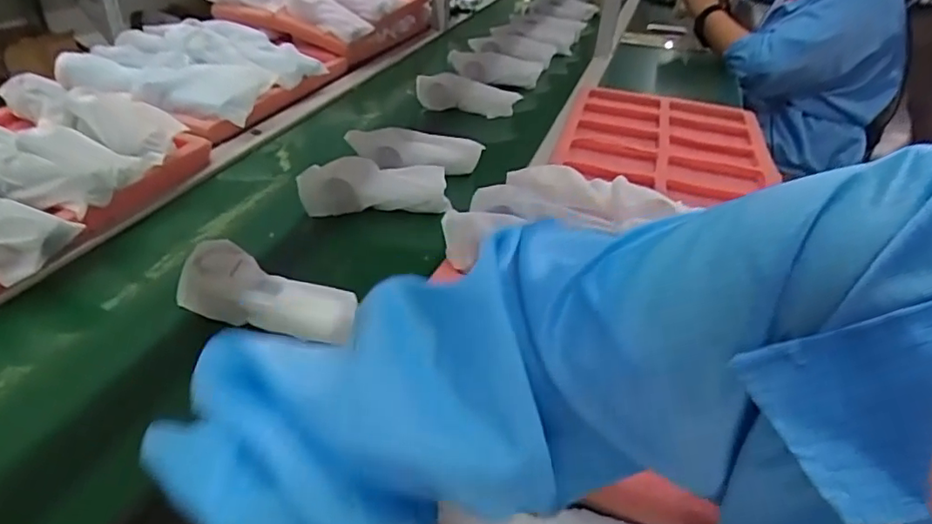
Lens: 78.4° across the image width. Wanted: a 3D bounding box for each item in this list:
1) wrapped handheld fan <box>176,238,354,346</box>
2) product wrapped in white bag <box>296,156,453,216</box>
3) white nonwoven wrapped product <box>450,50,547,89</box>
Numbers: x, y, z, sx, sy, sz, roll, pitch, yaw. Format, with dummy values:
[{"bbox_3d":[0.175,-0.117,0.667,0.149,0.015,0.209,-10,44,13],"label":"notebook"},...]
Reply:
[{"bbox_3d":[-0.198,0.040,0.567,0.179,0.066,0.060,17,37,-1],"label":"wrapped handheld fan"},{"bbox_3d":[-0.120,-0.102,0.754,0.187,0.069,0.047,-2,36,-5],"label":"product wrapped in white bag"},{"bbox_3d":[0.077,-0.424,1.252,0.242,0.055,0.085,-5,35,-30],"label":"white nonwoven wrapped product"}]

